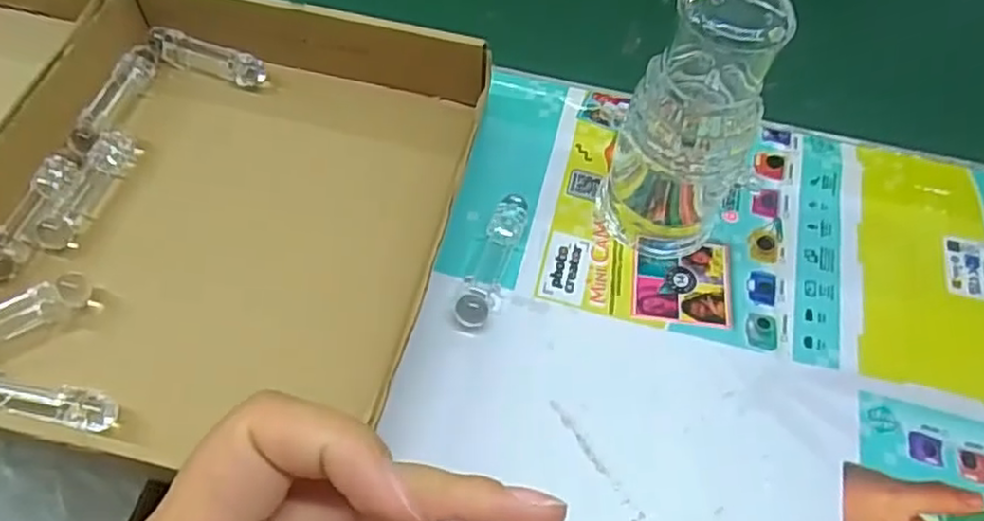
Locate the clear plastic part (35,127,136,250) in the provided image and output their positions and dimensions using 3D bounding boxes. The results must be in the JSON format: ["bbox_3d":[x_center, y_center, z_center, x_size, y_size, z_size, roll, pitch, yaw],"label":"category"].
[{"bbox_3d":[-0.266,-0.048,0.458,0.021,0.019,0.089,16,60,7],"label":"clear plastic part"}]

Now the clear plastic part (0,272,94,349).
[{"bbox_3d":[-0.283,0.034,0.405,0.096,0.025,0.023,-28,64,-17],"label":"clear plastic part"}]

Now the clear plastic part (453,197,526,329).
[{"bbox_3d":[0.001,0.001,0.439,0.023,0.022,0.090,16,60,7],"label":"clear plastic part"}]

